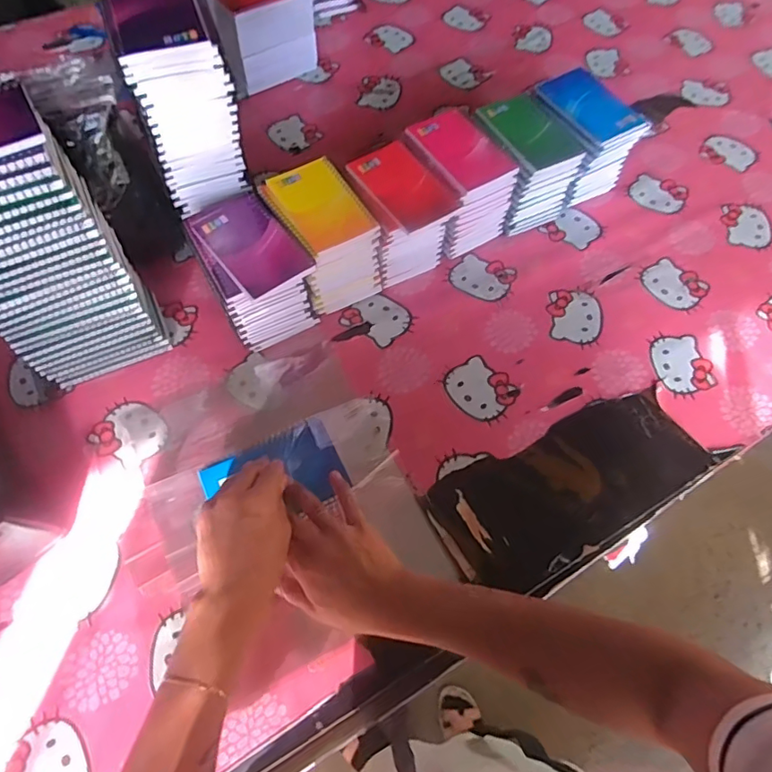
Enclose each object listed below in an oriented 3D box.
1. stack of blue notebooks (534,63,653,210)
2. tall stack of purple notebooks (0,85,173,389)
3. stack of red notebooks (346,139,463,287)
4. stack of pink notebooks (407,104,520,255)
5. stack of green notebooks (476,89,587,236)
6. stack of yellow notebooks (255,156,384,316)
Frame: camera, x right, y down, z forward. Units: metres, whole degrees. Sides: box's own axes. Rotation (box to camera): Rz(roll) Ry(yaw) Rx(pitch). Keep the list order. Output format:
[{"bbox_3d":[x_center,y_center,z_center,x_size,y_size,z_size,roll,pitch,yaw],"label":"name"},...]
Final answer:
[{"bbox_3d":[0.262,-0.340,0.748,0.110,0.125,0.132,-28,66,-15],"label":"stack of blue notebooks"},{"bbox_3d":[-0.340,-0.122,0.537,0.135,0.287,0.096,-22,65,-12],"label":"tall stack of purple notebooks"},{"bbox_3d":[0.017,-0.215,0.681,0.099,0.116,0.124,-25,65,-13],"label":"stack of red notebooks"},{"bbox_3d":[0.097,-0.266,0.712,0.098,0.114,0.136,-23,65,-13],"label":"stack of pink notebooks"},{"bbox_3d":[0.180,-0.301,0.726,0.101,0.120,0.125,-29,66,-15],"label":"stack of green notebooks"},{"bbox_3d":[-0.078,-0.181,0.661,0.094,0.117,0.138,-28,66,-15],"label":"stack of yellow notebooks"}]

